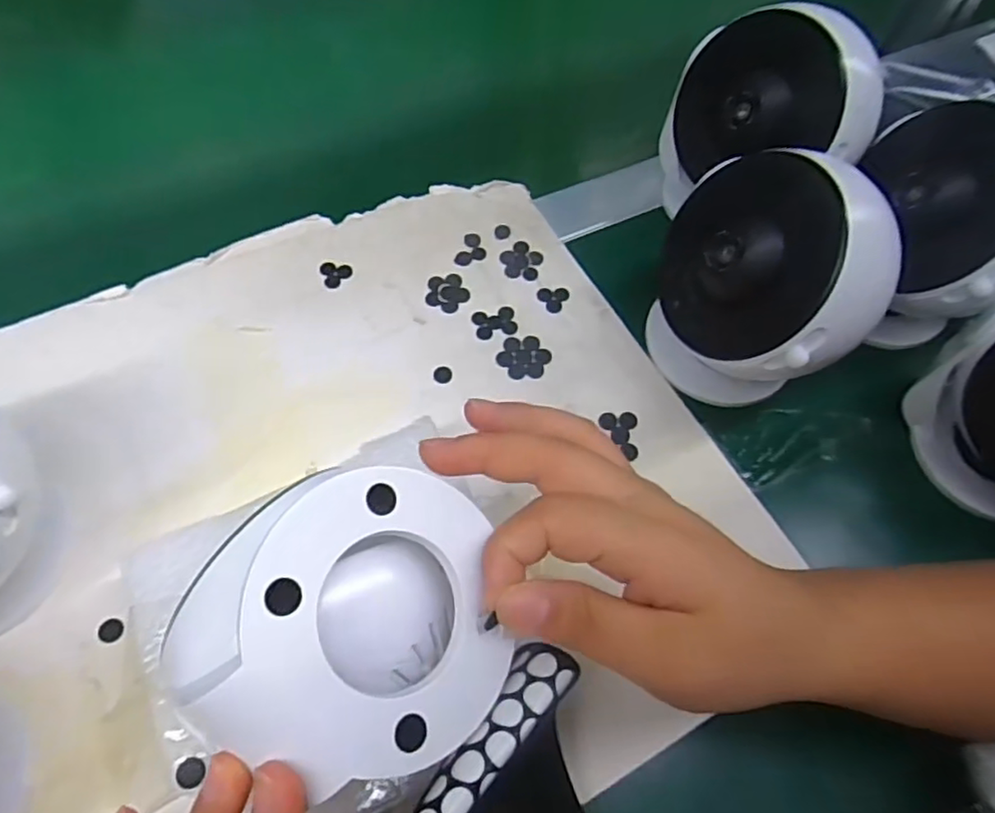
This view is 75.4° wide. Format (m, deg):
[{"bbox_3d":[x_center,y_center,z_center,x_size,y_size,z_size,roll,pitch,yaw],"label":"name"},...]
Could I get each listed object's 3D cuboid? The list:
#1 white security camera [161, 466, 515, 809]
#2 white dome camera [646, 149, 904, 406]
[{"bbox_3d":[-0.059,0.072,0.222,0.085,0.090,0.083,-5,78,-34],"label":"white security camera"},{"bbox_3d":[0.131,-0.059,0.327,0.082,0.120,0.109,-25,67,-16],"label":"white dome camera"}]

